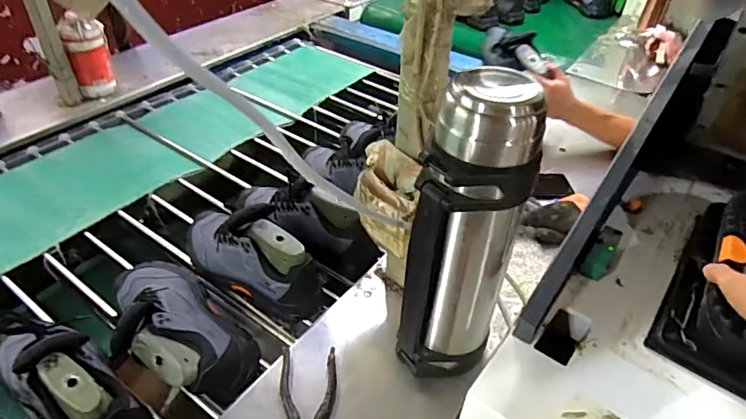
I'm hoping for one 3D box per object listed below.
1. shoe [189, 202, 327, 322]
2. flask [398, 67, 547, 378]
[{"bbox_3d":[-0.203,0.064,0.798,0.287,0.126,0.100,25,46,22],"label":"shoe"},{"bbox_3d":[0.106,0.047,0.580,0.114,0.399,0.094,16,43,14],"label":"flask"}]

